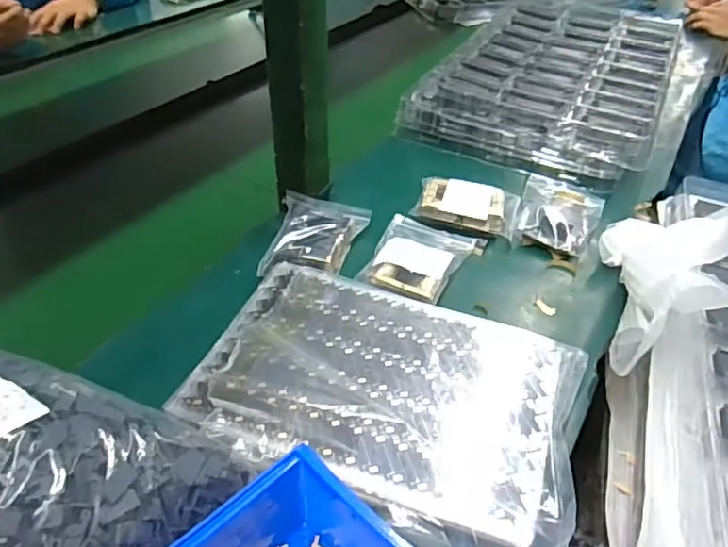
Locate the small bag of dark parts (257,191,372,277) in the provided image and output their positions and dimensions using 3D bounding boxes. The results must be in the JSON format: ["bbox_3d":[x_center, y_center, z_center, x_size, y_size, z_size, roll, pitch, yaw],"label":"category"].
[{"bbox_3d":[-0.045,-0.036,0.565,0.082,0.029,0.112,7,39,7],"label":"small bag of dark parts"}]

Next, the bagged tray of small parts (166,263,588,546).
[{"bbox_3d":[0.016,0.086,0.424,0.269,0.030,0.216,15,42,16],"label":"bagged tray of small parts"}]

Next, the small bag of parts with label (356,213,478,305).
[{"bbox_3d":[0.051,-0.018,0.569,0.091,0.018,0.129,17,41,18],"label":"small bag of parts with label"}]

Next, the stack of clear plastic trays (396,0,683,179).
[{"bbox_3d":[0.311,-0.318,0.903,0.299,0.063,0.545,19,42,21],"label":"stack of clear plastic trays"}]

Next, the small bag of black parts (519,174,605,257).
[{"bbox_3d":[0.214,-0.072,0.642,0.087,0.021,0.127,20,42,22],"label":"small bag of black parts"}]

